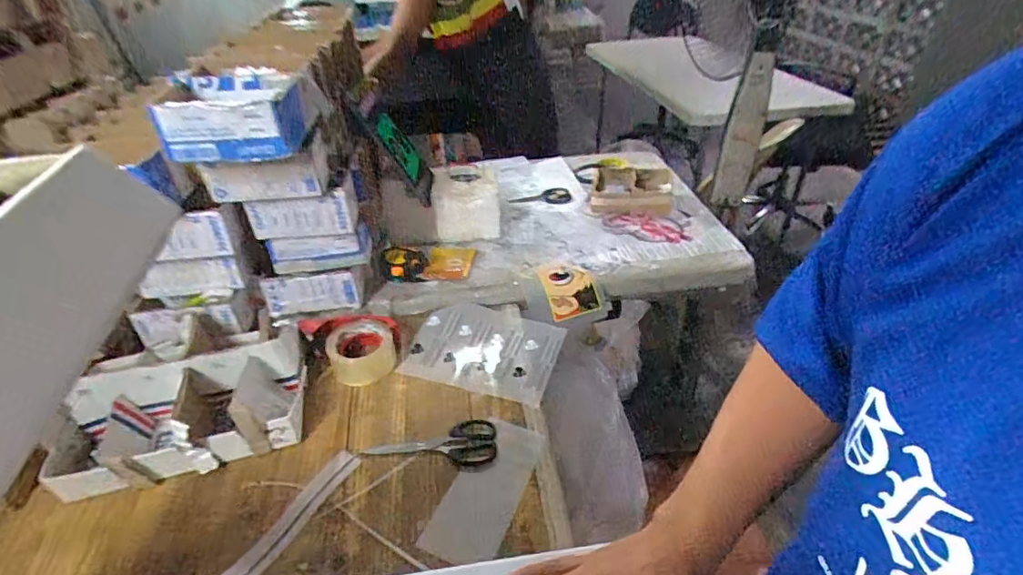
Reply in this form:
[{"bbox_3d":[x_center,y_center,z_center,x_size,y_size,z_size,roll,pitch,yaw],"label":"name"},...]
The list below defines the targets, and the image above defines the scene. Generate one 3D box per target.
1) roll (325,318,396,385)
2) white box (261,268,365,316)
[{"bbox_3d":[-0.235,0.100,0.814,0.102,0.045,0.100,-10,38,-12],"label":"roll"},{"bbox_3d":[-0.338,0.008,0.880,0.152,0.067,0.031,-6,37,-5],"label":"white box"}]

